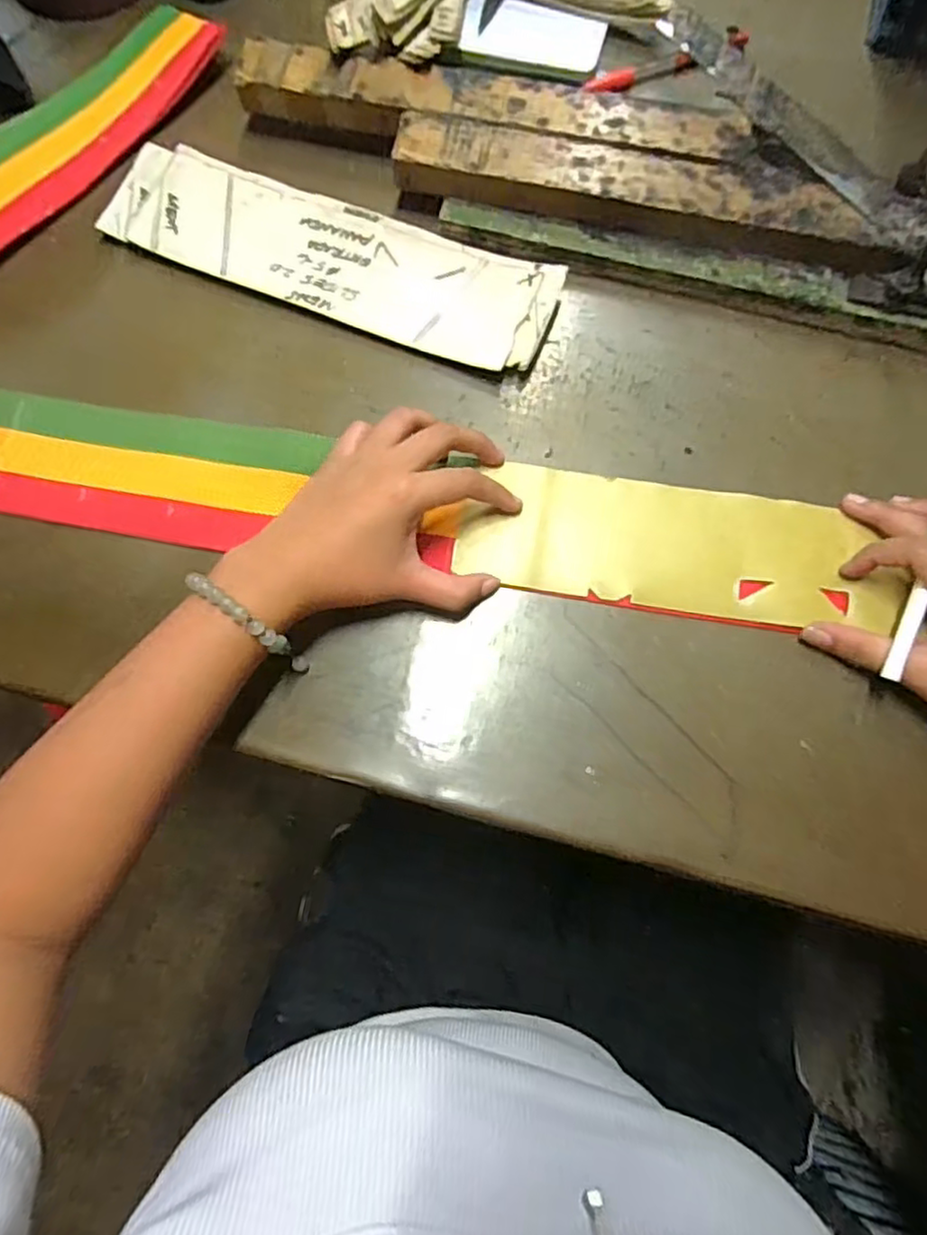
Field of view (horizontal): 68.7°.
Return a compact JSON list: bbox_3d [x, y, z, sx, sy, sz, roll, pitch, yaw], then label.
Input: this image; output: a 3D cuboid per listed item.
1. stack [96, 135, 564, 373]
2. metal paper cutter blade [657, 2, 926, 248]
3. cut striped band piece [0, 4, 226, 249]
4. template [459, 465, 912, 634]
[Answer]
[{"bbox_3d":[-0.085,-0.231,0.437,0.292,0.013,0.081,22,77,7],"label":"stack"},{"bbox_3d":[0.197,-0.296,0.407,0.030,0.006,0.212,-42,81,-3],"label":"metal paper cutter blade"},{"bbox_3d":[-0.274,-0.315,0.454,0.072,0.012,0.269,43,81,0],"label":"cut striped band piece"},{"bbox_3d":[0.119,-0.041,0.392,0.239,0.005,0.073,8,80,4],"label":"template"}]

